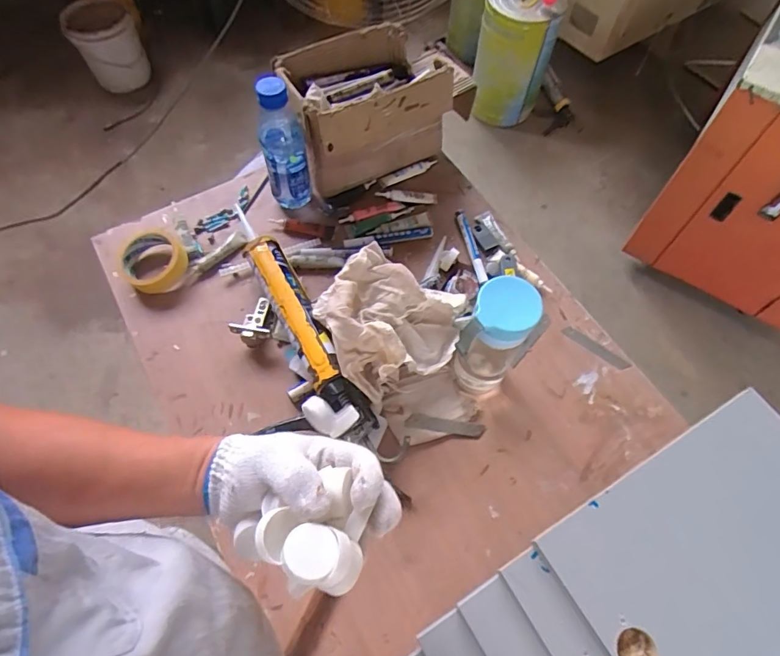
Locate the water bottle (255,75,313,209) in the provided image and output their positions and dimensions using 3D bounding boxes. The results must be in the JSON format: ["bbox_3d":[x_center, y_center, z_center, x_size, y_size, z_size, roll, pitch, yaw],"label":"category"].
[{"bbox_3d":[-0.158,-0.267,0.719,0.060,0.192,0.064,-17,64,-10],"label":"water bottle"}]

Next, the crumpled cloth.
[{"bbox_3d":[-0.002,-0.019,0.641,0.191,0.127,0.178,-30,67,-16],"label":"crumpled cloth"}]

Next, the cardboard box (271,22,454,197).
[{"bbox_3d":[-0.038,-0.354,0.785,0.249,0.167,0.213,-15,64,-9],"label":"cardboard box"}]

